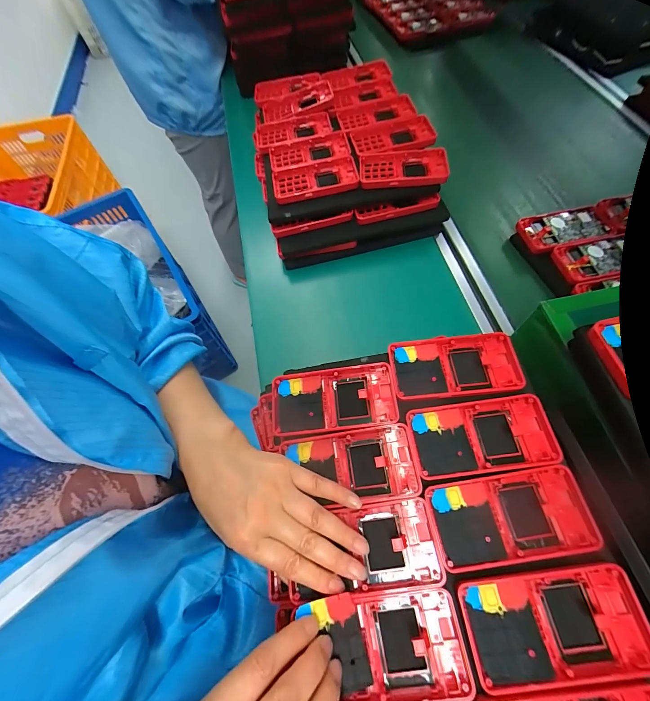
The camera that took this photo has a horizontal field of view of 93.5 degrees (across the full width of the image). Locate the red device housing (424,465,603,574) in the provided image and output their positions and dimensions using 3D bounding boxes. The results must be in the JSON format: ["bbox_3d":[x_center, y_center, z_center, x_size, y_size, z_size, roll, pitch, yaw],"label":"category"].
[{"bbox_3d":[0.151,0.135,0.249,0.122,0.015,0.061,-9,64,0],"label":"red device housing"}]

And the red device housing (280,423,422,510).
[{"bbox_3d":[0.023,0.106,0.276,0.115,0.024,0.061,-5,64,-4],"label":"red device housing"}]

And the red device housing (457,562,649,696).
[{"bbox_3d":[0.166,0.196,0.219,0.124,0.015,0.062,-8,64,0],"label":"red device housing"}]

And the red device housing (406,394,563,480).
[{"bbox_3d":[0.142,0.077,0.278,0.124,0.016,0.062,-8,64,1],"label":"red device housing"}]

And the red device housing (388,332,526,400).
[{"bbox_3d":[0.132,0.015,0.309,0.125,0.013,0.064,-5,64,2],"label":"red device housing"}]

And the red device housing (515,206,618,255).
[{"bbox_3d":[0.361,-0.180,0.469,0.120,0.030,0.064,-14,64,-3],"label":"red device housing"}]

